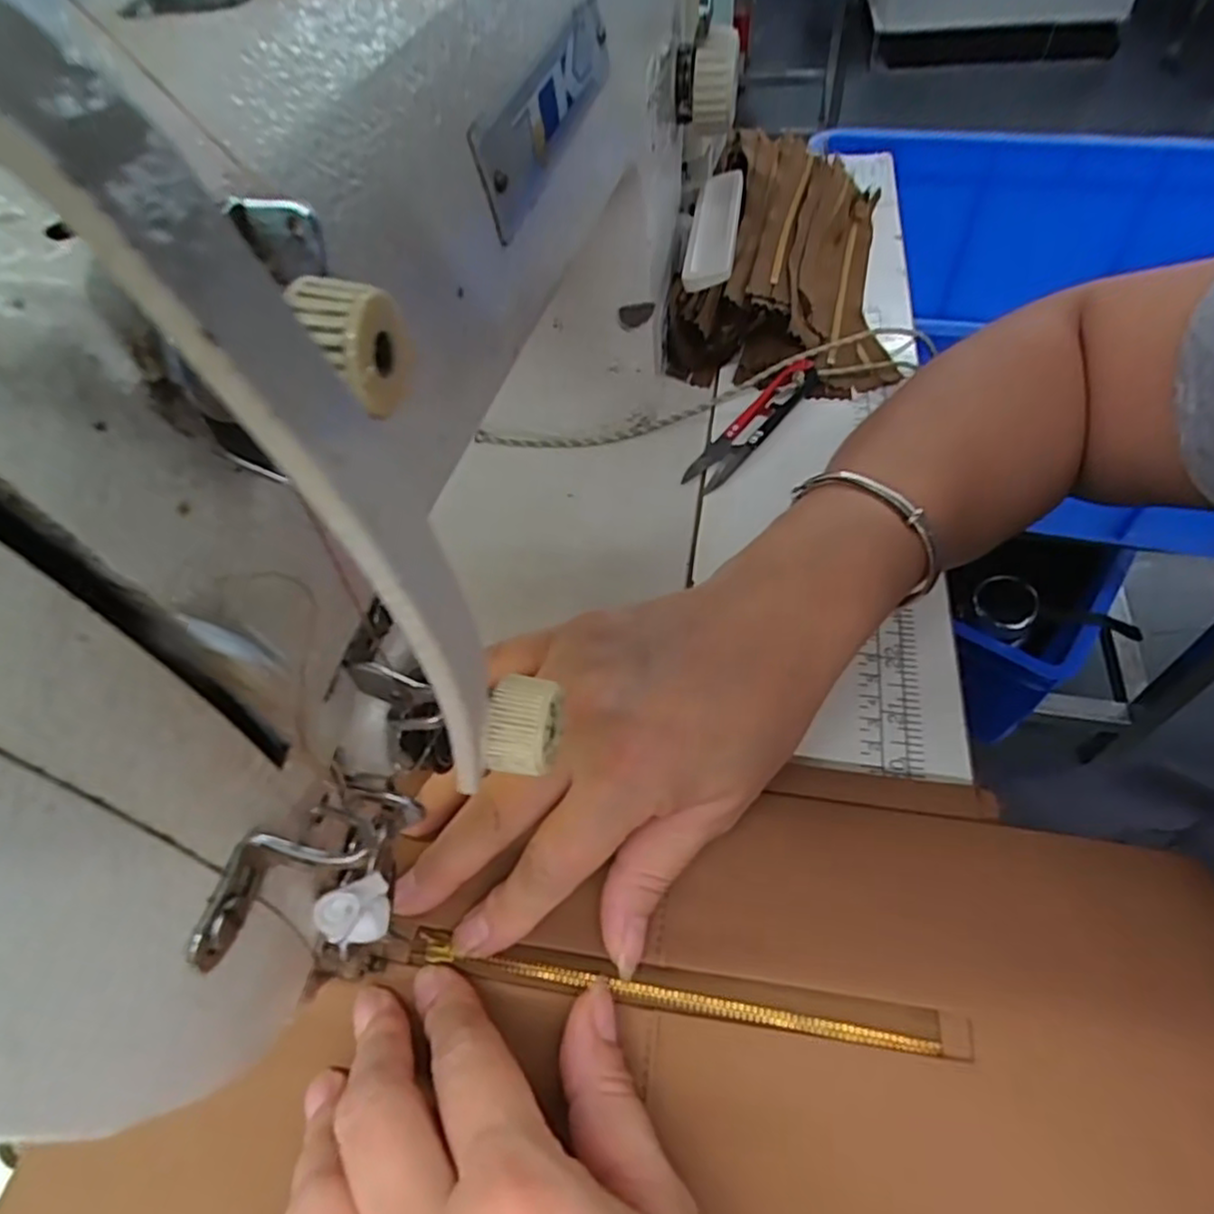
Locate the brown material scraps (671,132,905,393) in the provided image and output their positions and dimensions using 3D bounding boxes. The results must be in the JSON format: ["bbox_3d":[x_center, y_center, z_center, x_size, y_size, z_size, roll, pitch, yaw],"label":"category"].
[{"bbox_3d":[0.116,-0.236,0.465,0.128,0.049,0.253,6,54,9],"label":"brown material scraps"}]

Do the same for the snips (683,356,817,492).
[{"bbox_3d":[0.077,-0.098,0.376,0.022,0.015,0.102,32,61,25],"label":"snips"}]

